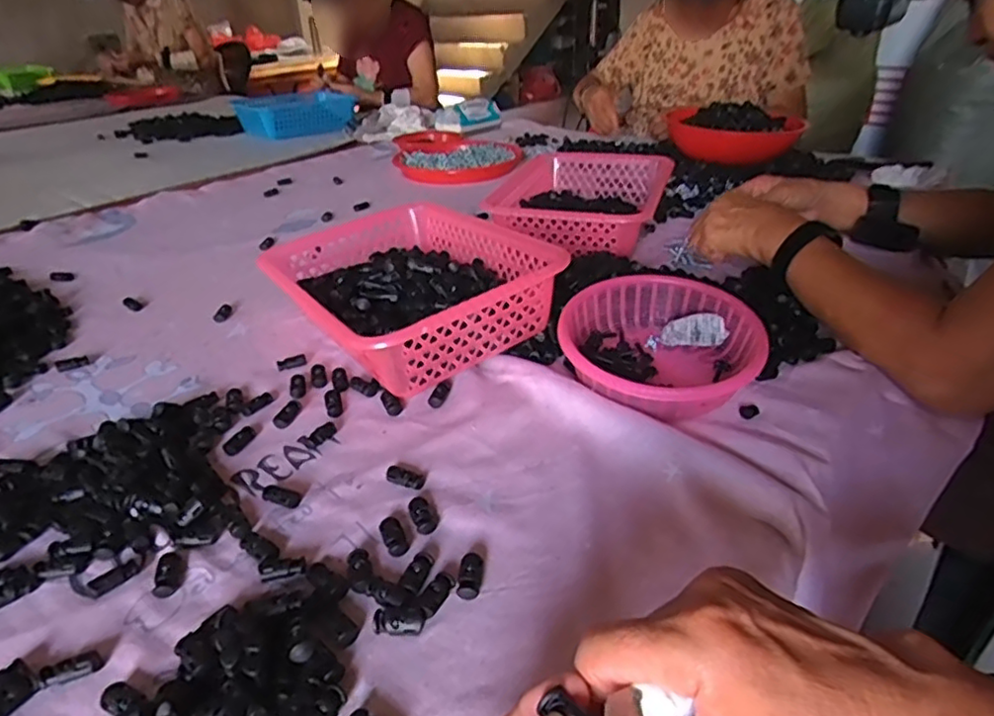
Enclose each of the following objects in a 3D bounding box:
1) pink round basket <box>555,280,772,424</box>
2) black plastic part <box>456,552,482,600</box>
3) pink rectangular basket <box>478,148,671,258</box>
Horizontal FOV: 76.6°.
[{"bbox_3d":[0.141,-0.010,0.551,0.165,0.052,0.162,-1,33,0],"label":"pink round basket"},{"bbox_3d":[-0.016,0.133,0.386,0.013,0.009,0.031,3,33,6],"label":"black plastic part"},{"bbox_3d":[0.119,-0.218,0.885,0.208,0.067,0.280,11,35,18],"label":"pink rectangular basket"}]

